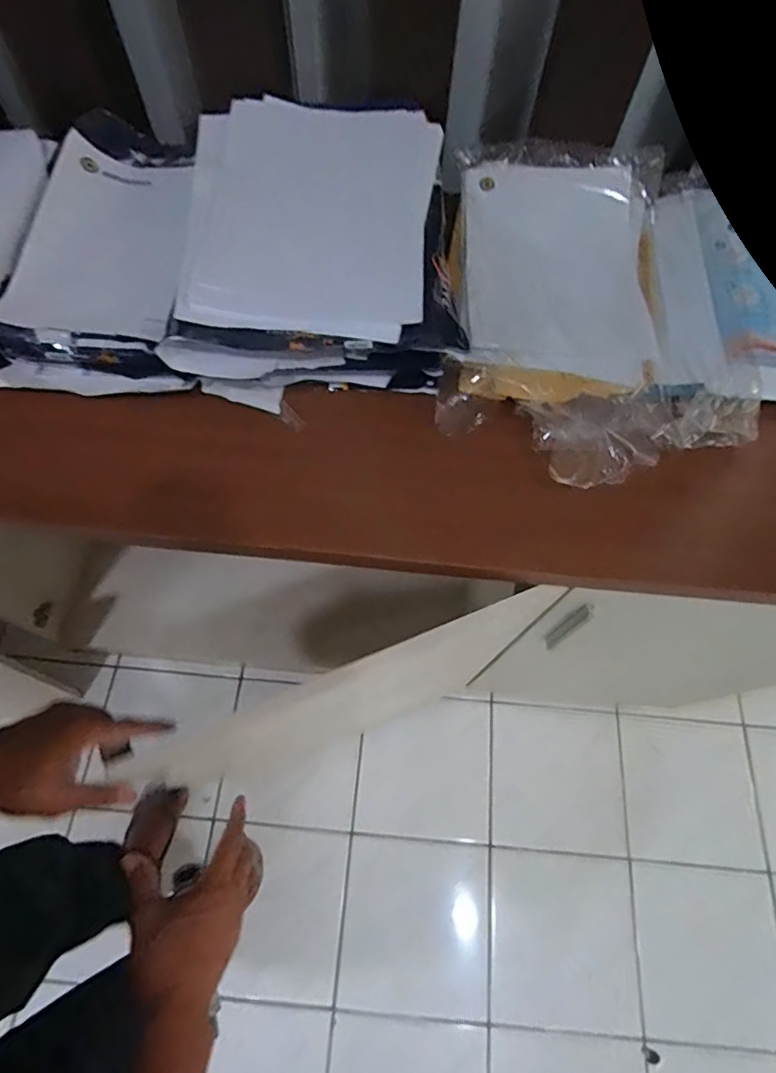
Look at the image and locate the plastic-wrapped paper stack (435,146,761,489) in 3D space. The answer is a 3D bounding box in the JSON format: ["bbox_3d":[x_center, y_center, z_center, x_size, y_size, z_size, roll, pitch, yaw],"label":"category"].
[{"bbox_3d":[0.236,-0.273,0.616,0.334,0.056,0.481,7,63,1],"label":"plastic-wrapped paper stack"}]

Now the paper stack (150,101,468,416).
[{"bbox_3d":[-0.077,-0.327,0.601,0.280,0.123,0.350,-2,66,-3],"label":"paper stack"}]

